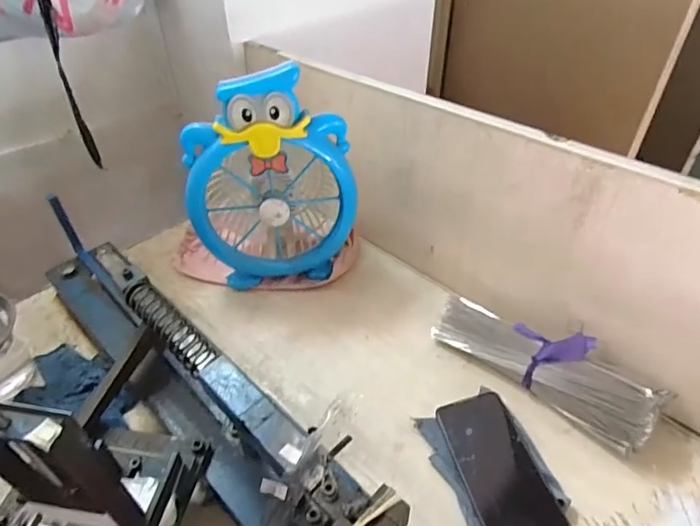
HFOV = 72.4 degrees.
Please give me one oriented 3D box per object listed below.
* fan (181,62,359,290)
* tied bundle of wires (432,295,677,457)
[{"bbox_3d":[-0.105,-0.119,0.675,0.217,0.294,0.143,-3,41,-2],"label":"fan"},{"bbox_3d":[0.226,0.117,0.572,0.258,0.070,0.086,30,50,31],"label":"tied bundle of wires"}]

